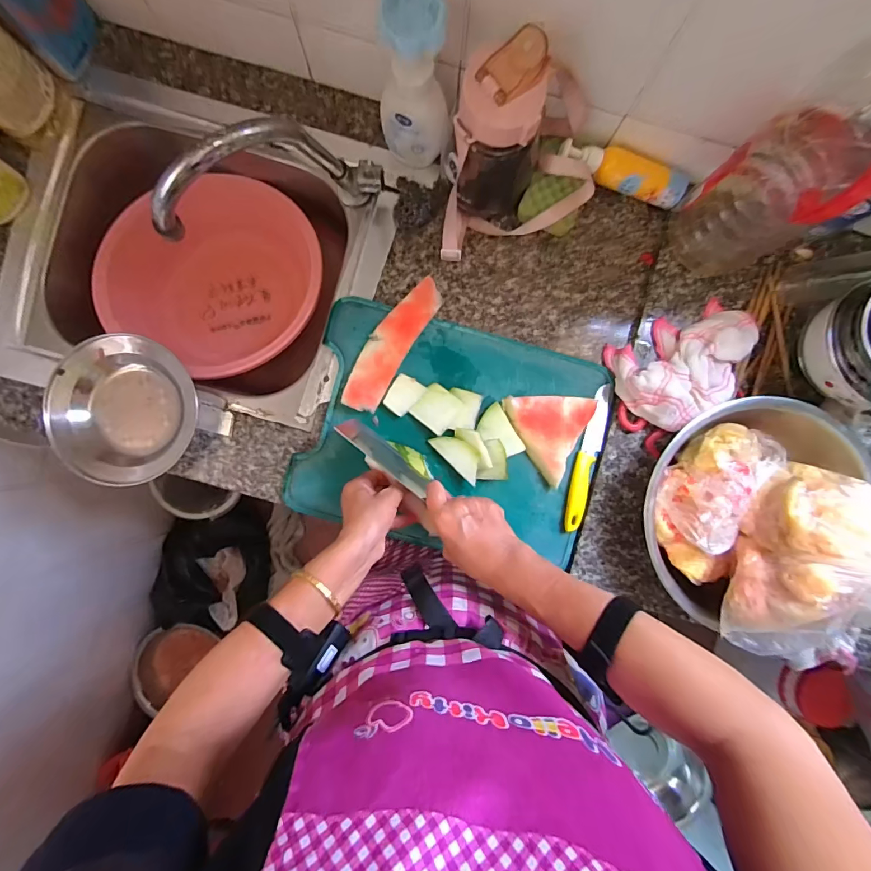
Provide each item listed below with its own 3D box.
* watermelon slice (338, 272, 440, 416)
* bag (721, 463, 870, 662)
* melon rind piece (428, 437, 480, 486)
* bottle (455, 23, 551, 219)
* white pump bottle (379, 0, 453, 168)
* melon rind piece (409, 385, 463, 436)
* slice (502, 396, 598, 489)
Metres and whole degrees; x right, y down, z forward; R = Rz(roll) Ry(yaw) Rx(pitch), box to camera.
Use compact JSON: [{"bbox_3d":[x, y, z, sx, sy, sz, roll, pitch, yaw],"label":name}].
[{"bbox_3d":[-0.059,-0.118,0.564,0.054,0.018,0.187,32,89,0],"label":"watermelon slice"},{"bbox_3d":[0.406,0.141,0.387,0.154,0.175,0.194,21,89,-1],"label":"bag"},{"bbox_3d":[0.028,0.025,0.562,0.077,0.005,0.039,35,104,14],"label":"melon rind piece"},{"bbox_3d":[0.073,-0.330,0.488,0.097,0.186,0.081,4,90,-1],"label":"bottle"},{"bbox_3d":[-0.023,-0.387,0.485,0.079,0.180,0.061,-2,90,-1],"label":"white pump bottle"},{"bbox_3d":[0.002,-0.036,0.567,0.052,0.005,0.053,39,89,0],"label":"melon rind piece"},{"bbox_3d":[0.149,0.006,0.561,0.112,0.019,0.113,0,90,-1],"label":"slice"}]

